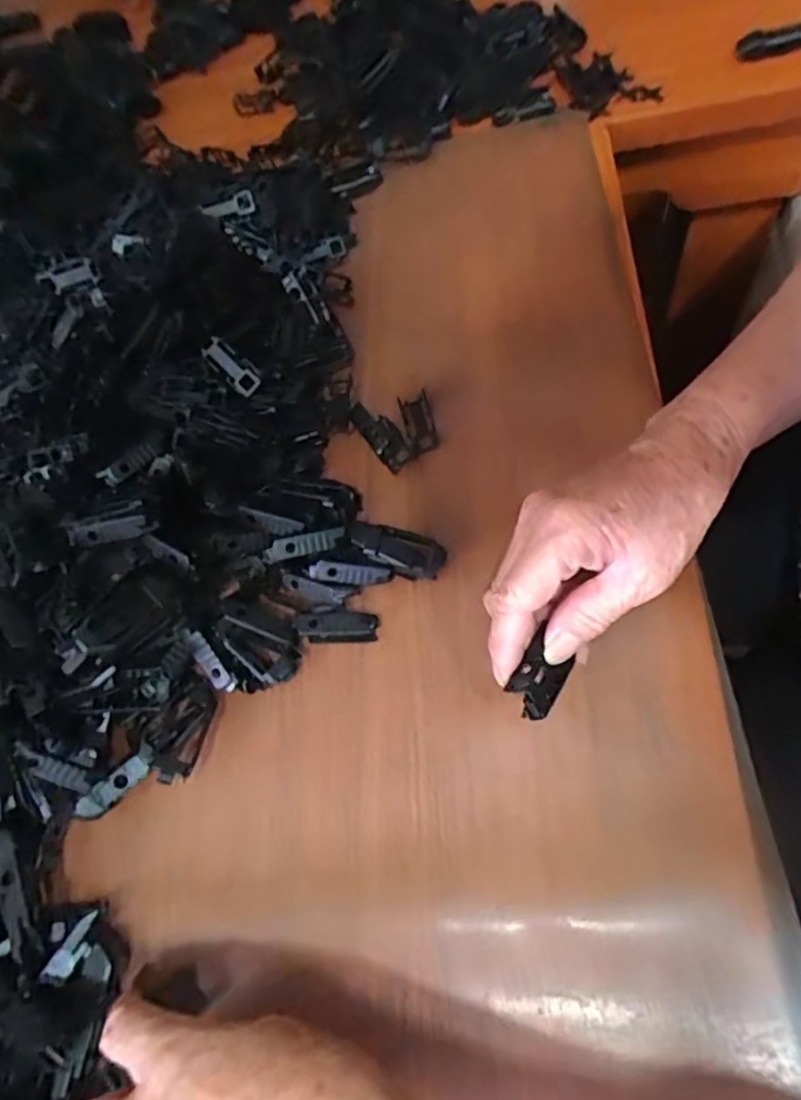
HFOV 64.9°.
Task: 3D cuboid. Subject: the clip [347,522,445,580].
[{"bbox_3d":[-0.002,-0.001,0.363,0.057,0.010,0.025,20,67,-9],"label":"clip"}]

